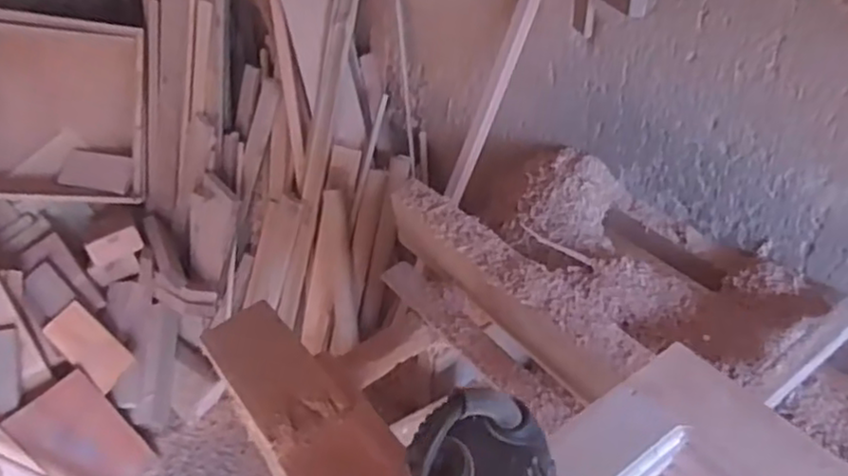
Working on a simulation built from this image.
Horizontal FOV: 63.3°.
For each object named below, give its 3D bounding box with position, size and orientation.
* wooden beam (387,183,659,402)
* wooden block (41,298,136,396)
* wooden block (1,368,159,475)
[{"bbox_3d":[0.111,0.062,1.081,0.086,0.093,0.517,-29,46,-24],"label":"wooden beam"},{"bbox_3d":[-0.799,0.257,1.646,0.223,0.034,0.109,45,56,4],"label":"wooden block"},{"bbox_3d":[-0.775,0.467,1.577,0.295,0.024,0.190,46,55,-1],"label":"wooden block"}]

